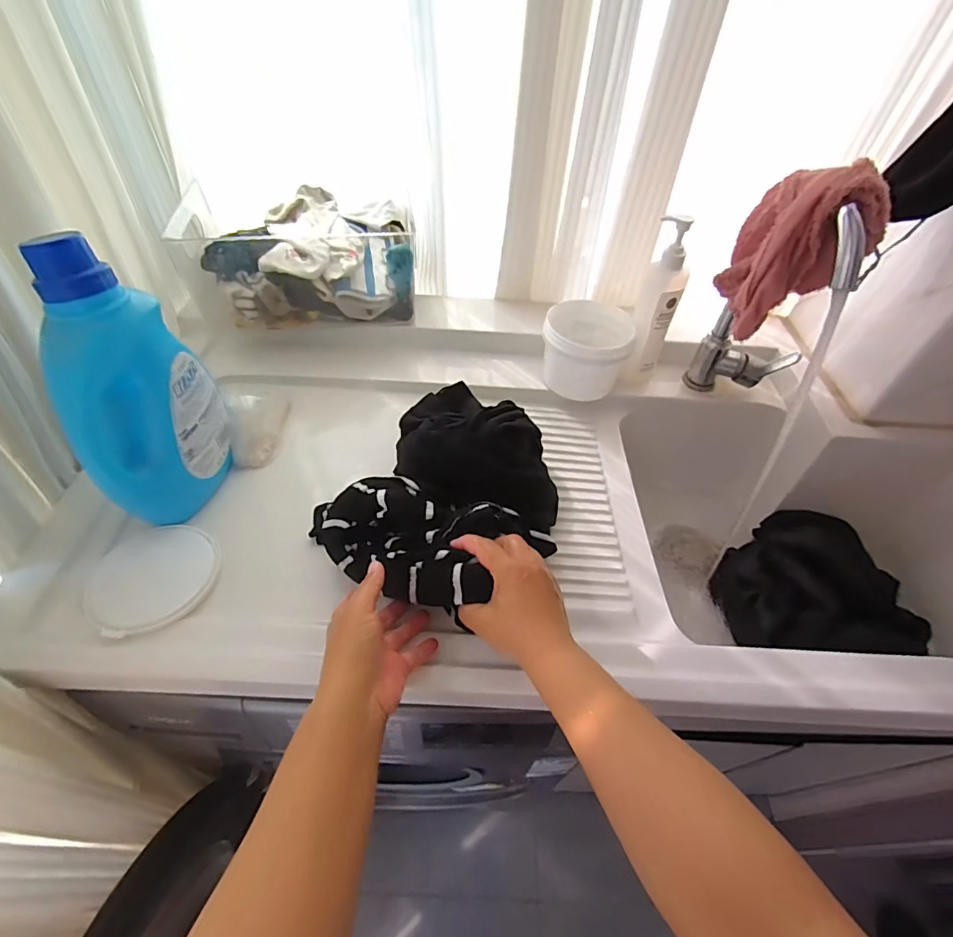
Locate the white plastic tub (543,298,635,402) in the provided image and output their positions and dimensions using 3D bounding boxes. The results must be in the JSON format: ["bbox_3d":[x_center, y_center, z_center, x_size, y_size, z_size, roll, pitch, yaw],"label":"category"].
[{"bbox_3d":[0.160,-0.168,0.719,0.115,0.099,0.106,2,50,-2],"label":"white plastic tub"}]

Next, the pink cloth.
[{"bbox_3d":[0.355,-0.244,0.542,0.111,0.162,0.099,1,50,-2],"label":"pink cloth"}]

